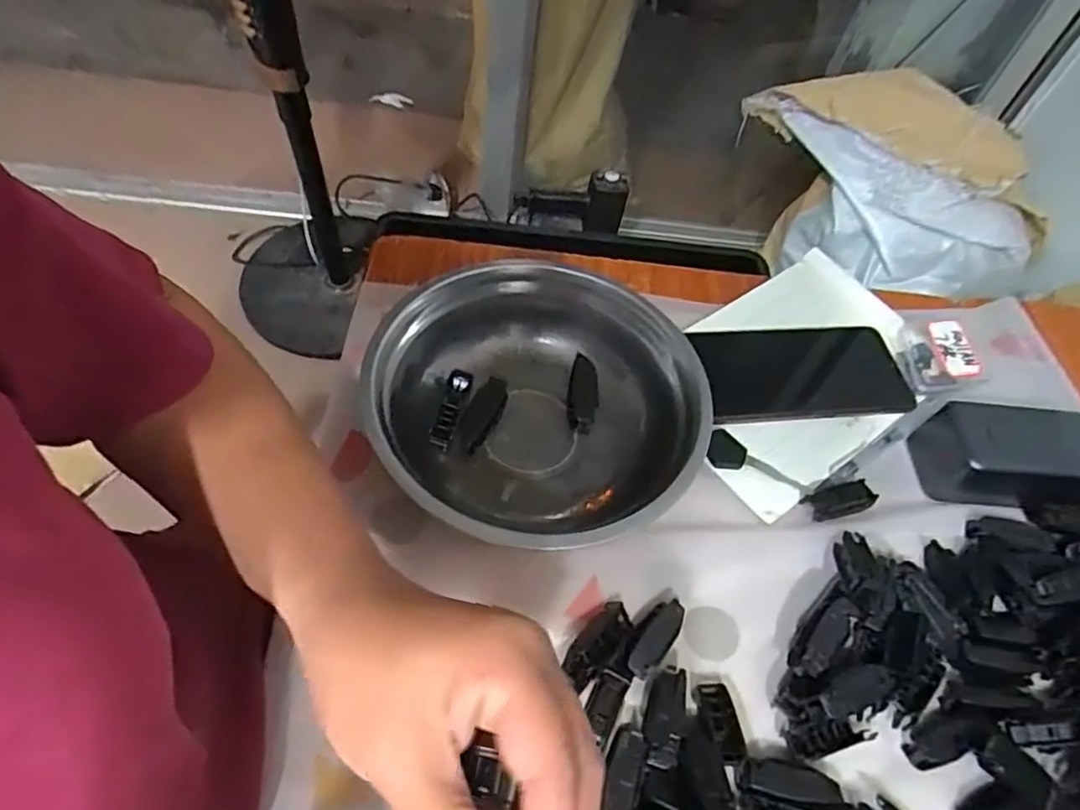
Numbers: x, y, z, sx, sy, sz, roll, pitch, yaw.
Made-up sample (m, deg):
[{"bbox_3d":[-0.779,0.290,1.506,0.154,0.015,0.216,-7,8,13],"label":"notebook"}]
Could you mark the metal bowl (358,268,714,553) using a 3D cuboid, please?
[{"bbox_3d":[-0.002,0.004,0.399,0.191,0.072,0.189,4,55,-5],"label":"metal bowl"}]

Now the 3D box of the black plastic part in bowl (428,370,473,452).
[{"bbox_3d":[-0.059,0.002,0.425,0.016,0.012,0.057,14,55,2],"label":"black plastic part in bowl"}]

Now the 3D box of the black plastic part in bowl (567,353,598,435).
[{"bbox_3d":[0.030,-0.008,0.443,0.020,0.009,0.055,2,73,-1],"label":"black plastic part in bowl"}]

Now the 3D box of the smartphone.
[{"bbox_3d":[0.191,-0.025,0.471,0.144,0.012,0.078,-1,56,-9],"label":"smartphone"}]

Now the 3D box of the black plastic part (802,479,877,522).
[{"bbox_3d":[0.195,0.062,0.417,0.044,0.007,0.021,-13,58,-16],"label":"black plastic part"}]

